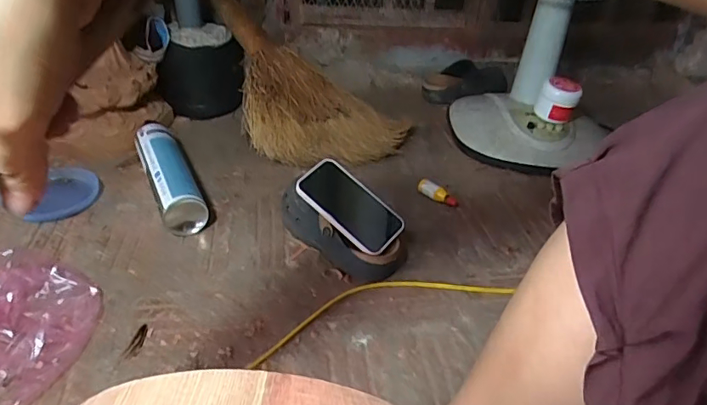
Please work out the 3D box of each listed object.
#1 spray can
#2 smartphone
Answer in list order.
[{"bbox_3d":[-0.293,-0.044,0.791,0.065,0.061,0.276,-15,40,-24],"label":"spray can"},{"bbox_3d":[-0.003,0.003,0.669,0.146,0.012,0.073,42,59,12],"label":"smartphone"}]

